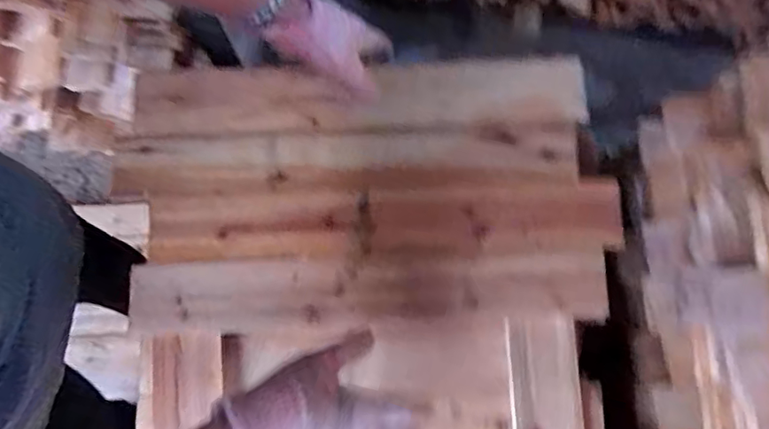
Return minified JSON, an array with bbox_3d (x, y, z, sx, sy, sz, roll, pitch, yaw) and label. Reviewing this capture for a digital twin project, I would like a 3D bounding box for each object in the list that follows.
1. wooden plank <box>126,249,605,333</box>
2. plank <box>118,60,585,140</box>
[{"bbox_3d":[-0.018,0.081,0.593,0.490,0.018,0.070,-1,80,-1],"label":"wooden plank"},{"bbox_3d":[-0.030,-0.131,0.628,0.499,0.020,0.079,-2,80,-1],"label":"plank"}]

